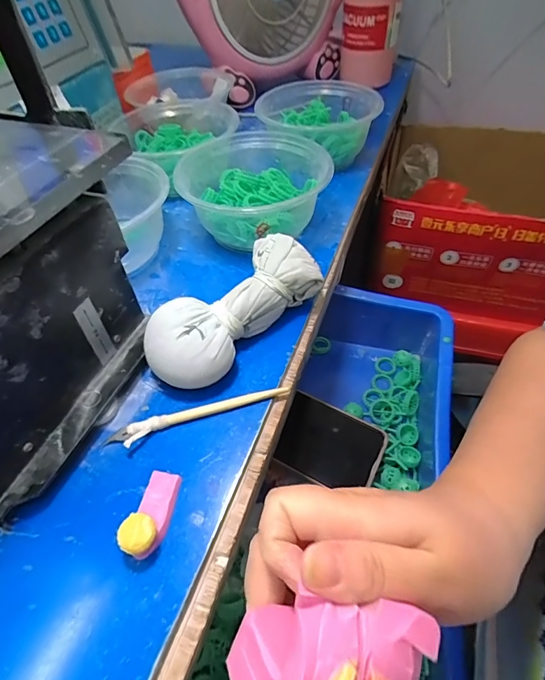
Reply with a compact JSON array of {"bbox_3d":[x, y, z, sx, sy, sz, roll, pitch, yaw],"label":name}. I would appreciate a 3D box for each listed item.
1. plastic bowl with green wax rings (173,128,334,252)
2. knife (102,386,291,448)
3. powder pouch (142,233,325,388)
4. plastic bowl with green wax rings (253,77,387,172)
[{"bbox_3d":[-0.021,-0.137,0.375,0.125,0.062,0.116,-2,50,2],"label":"plastic bowl with green wax rings"},{"bbox_3d":[-0.046,0.047,0.258,0.116,0.008,0.014,-17,51,-11],"label":"knife"},{"bbox_3d":[-0.026,-0.021,0.289,0.056,0.045,0.138,32,58,27],"label":"powder pouch"},{"bbox_3d":[0.048,-0.245,0.455,0.128,0.052,0.130,-2,50,2],"label":"plastic bowl with green wax rings"}]

